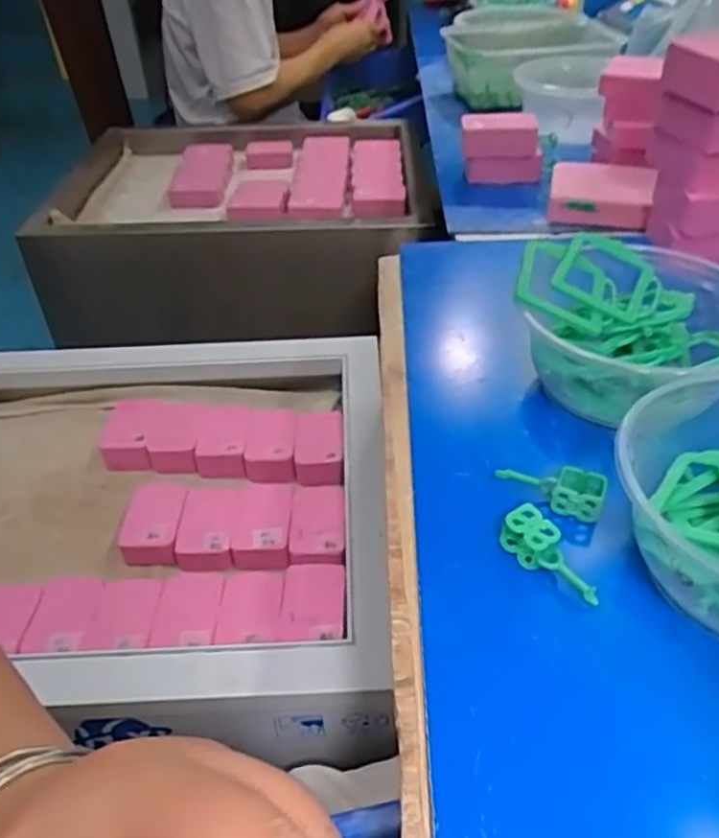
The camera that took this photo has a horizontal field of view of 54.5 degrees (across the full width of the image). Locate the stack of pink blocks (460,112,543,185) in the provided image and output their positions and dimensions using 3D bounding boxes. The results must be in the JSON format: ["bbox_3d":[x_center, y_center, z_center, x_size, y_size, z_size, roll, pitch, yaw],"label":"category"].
[{"bbox_3d":[0.135,-0.265,0.685,0.081,0.061,0.040,-6,40,-4],"label":"stack of pink blocks"}]

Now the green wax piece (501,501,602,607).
[{"bbox_3d":[0.086,0.063,0.314,0.015,0.027,0.050,-27,46,-26],"label":"green wax piece"}]

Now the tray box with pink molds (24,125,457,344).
[{"bbox_3d":[-0.171,-0.291,1.013,0.510,0.142,0.399,-4,40,-2],"label":"tray box with pink molds"}]

